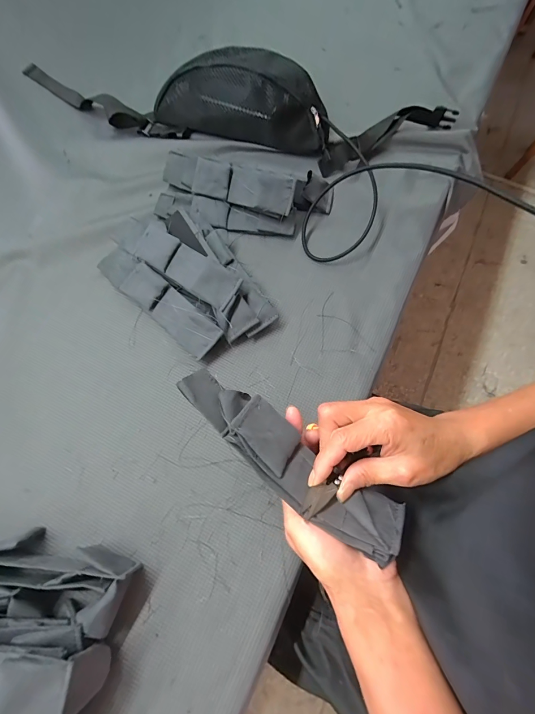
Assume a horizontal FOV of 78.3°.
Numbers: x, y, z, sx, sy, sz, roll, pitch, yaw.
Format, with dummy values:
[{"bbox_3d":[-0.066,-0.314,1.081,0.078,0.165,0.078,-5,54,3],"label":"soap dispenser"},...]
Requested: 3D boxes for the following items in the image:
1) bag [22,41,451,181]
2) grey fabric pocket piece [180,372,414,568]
[{"bbox_3d":[-0.060,-0.430,0.537,0.736,0.075,0.174,14,68,4],"label":"bag"},{"bbox_3d":[0.016,0.075,0.248,0.191,0.024,0.051,39,52,5],"label":"grey fabric pocket piece"}]

